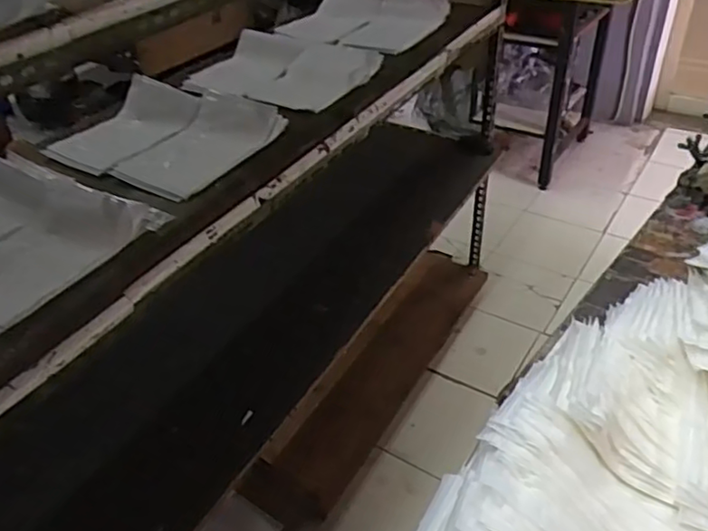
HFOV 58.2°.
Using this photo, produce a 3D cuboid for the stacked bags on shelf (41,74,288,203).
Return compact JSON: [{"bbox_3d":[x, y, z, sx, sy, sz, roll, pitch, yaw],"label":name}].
[{"bbox_3d":[-0.344,-0.245,1.134,0.372,0.059,0.282,20,44,27],"label":"stacked bags on shelf"}]

